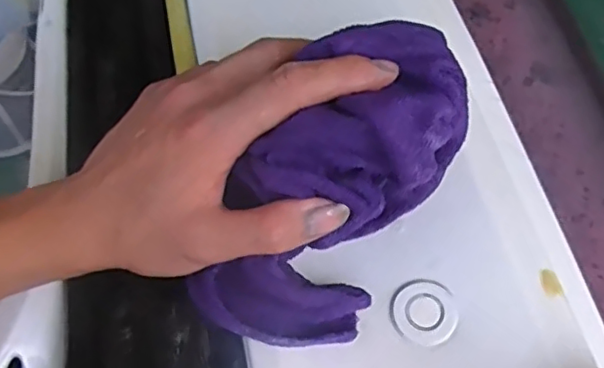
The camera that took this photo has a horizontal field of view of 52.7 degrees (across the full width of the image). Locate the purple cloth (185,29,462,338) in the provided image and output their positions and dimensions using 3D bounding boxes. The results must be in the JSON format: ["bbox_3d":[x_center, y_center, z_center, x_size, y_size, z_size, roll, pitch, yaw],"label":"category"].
[{"bbox_3d":[0.014,0.002,0.277,0.074,0.082,0.144,28,67,14],"label":"purple cloth"}]

